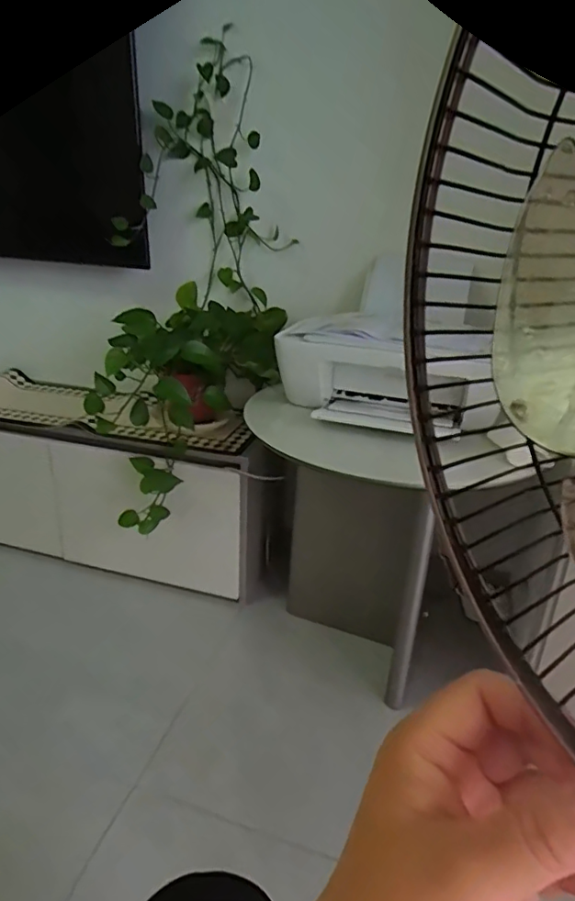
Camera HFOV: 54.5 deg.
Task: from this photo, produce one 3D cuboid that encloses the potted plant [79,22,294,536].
[{"bbox_3d":[-0.189,-0.342,1.193,0.441,0.981,0.383,-16,29,-37],"label":"potted plant"}]

